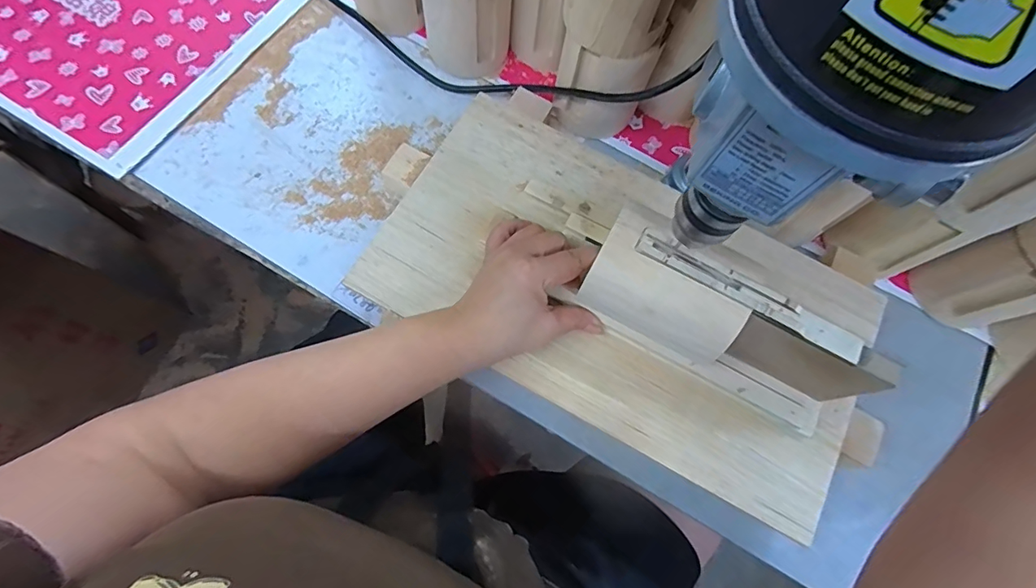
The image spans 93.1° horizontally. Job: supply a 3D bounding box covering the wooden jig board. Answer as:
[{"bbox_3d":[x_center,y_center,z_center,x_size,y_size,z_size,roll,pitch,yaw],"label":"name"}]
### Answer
[{"bbox_3d":[0.084,-0.013,0.350,0.381,0.090,0.214,29,73,6],"label":"wooden jig board"}]

